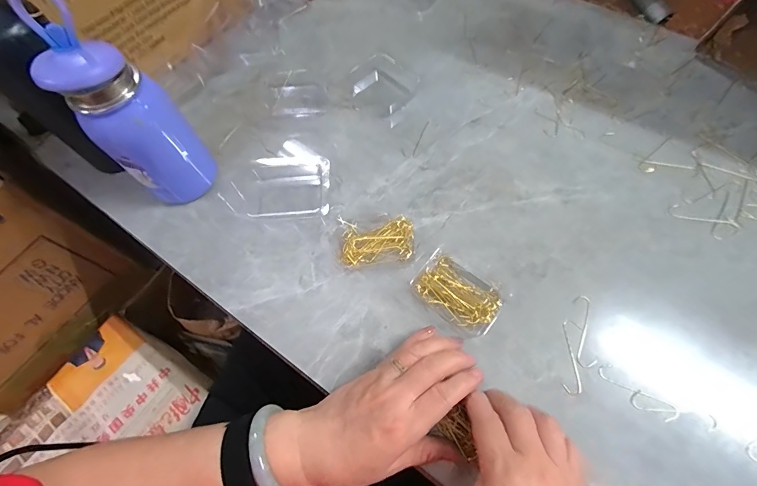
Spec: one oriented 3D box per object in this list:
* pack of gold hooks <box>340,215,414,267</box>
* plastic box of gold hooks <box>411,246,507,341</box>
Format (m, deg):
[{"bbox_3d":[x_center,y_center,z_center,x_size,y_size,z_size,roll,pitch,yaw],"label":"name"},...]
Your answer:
[{"bbox_3d":[-0.001,-0.001,0.371,0.072,0.013,0.042,-10,64,-2],"label":"pack of gold hooks"},{"bbox_3d":[0.073,0.045,0.342,0.078,0.016,0.056,37,71,18],"label":"plastic box of gold hooks"}]

